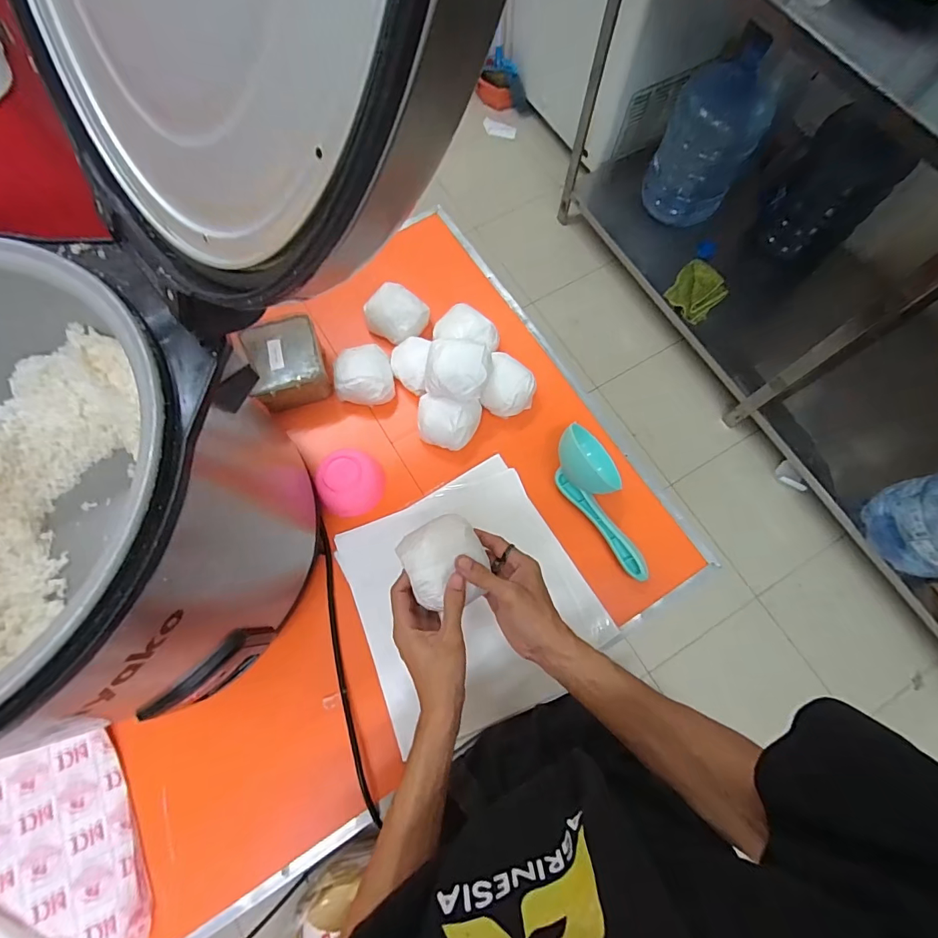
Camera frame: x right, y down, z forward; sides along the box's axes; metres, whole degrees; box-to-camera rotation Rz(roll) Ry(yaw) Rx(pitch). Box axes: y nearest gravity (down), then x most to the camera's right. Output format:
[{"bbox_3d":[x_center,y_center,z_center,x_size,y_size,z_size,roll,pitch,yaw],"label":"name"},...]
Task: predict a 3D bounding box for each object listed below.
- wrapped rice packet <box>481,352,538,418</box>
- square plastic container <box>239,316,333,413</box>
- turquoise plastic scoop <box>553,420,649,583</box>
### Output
[{"bbox_3d":[0.056,-0.111,0.614,0.066,0.041,0.073,17,73,5],"label":"wrapped rice packet"},{"bbox_3d":[-0.248,-0.139,0.626,0.097,0.069,0.114,-15,73,-5],"label":"square plastic container"},{"bbox_3d":[0.173,0.038,0.558,0.075,0.051,0.195,-25,74,-8],"label":"turquoise plastic scoop"}]

